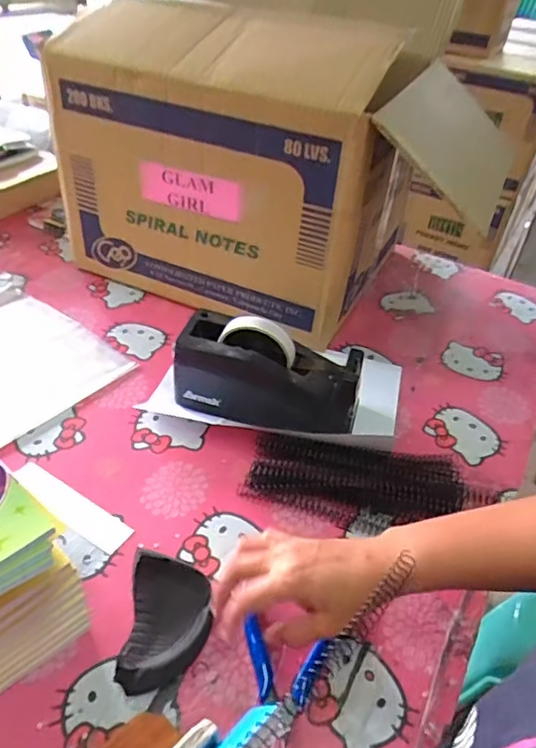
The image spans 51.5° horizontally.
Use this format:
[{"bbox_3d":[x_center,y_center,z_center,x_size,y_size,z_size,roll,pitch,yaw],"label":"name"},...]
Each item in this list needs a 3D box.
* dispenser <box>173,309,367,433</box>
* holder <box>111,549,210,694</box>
[{"bbox_3d":[0.001,0.000,0.611,0.200,0.112,0.081,15,42,12],"label":"dispenser"},{"bbox_3d":[-0.079,0.195,0.442,0.064,0.036,0.099,4,41,-1],"label":"holder"}]

